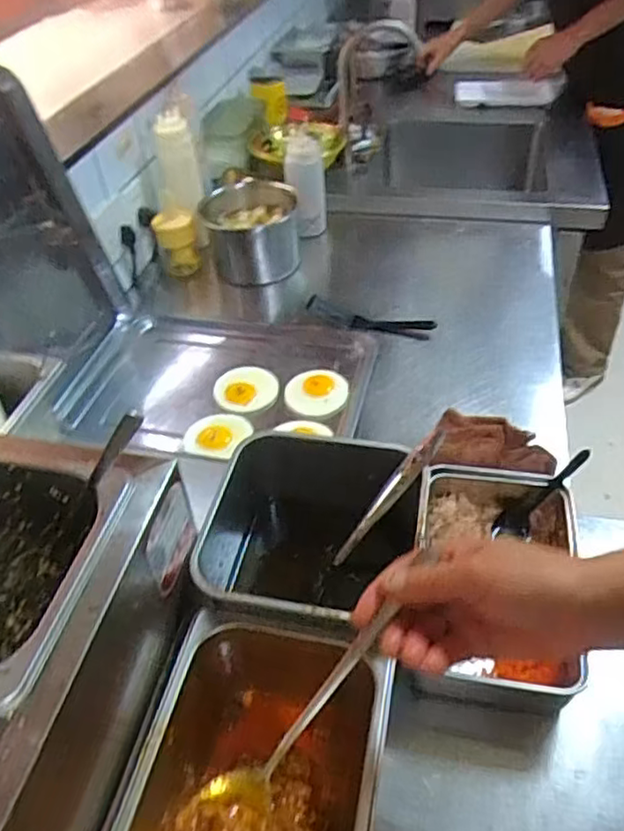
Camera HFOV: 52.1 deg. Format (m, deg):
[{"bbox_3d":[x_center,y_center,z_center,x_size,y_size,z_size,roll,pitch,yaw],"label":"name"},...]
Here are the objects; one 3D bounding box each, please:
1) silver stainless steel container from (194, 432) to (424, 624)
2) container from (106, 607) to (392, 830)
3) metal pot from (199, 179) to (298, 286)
[{"bbox_3d":[0.007,0.121,0.574,0.183,0.119,0.180,2,45,9],"label":"silver stainless steel container"},{"bbox_3d":[-0.045,0.287,0.439,0.165,0.098,0.257,10,47,16],"label":"container"},{"bbox_3d":[-0.105,-0.324,1.117,0.157,0.113,0.161,-3,45,3],"label":"metal pot"}]

